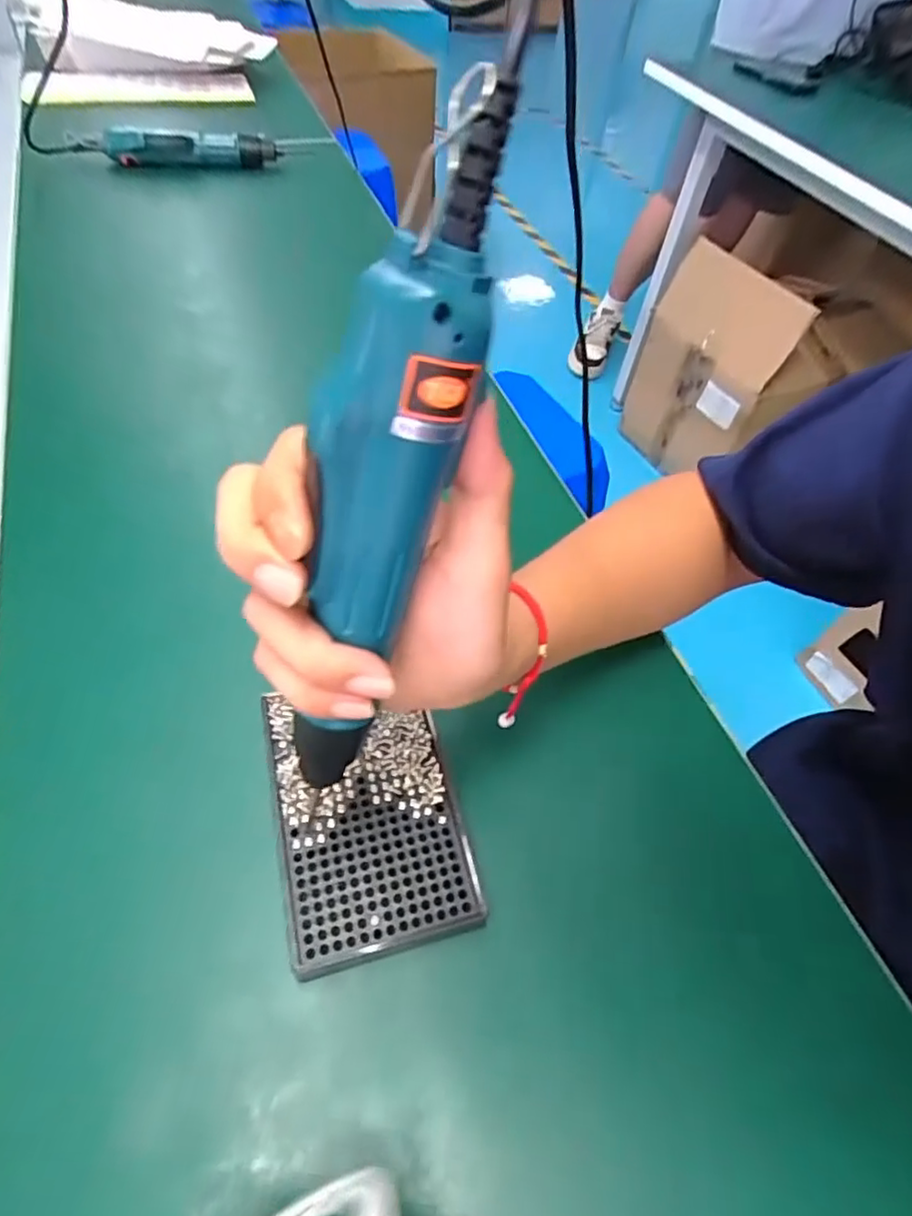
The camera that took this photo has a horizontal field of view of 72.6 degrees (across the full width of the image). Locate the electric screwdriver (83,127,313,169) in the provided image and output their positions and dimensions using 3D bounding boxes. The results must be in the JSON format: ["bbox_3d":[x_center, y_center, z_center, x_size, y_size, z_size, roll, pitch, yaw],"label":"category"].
[{"bbox_3d":[-0.336,-0.597,0.819,0.268,0.047,0.037,5,53,-3],"label":"electric screwdriver"}]

